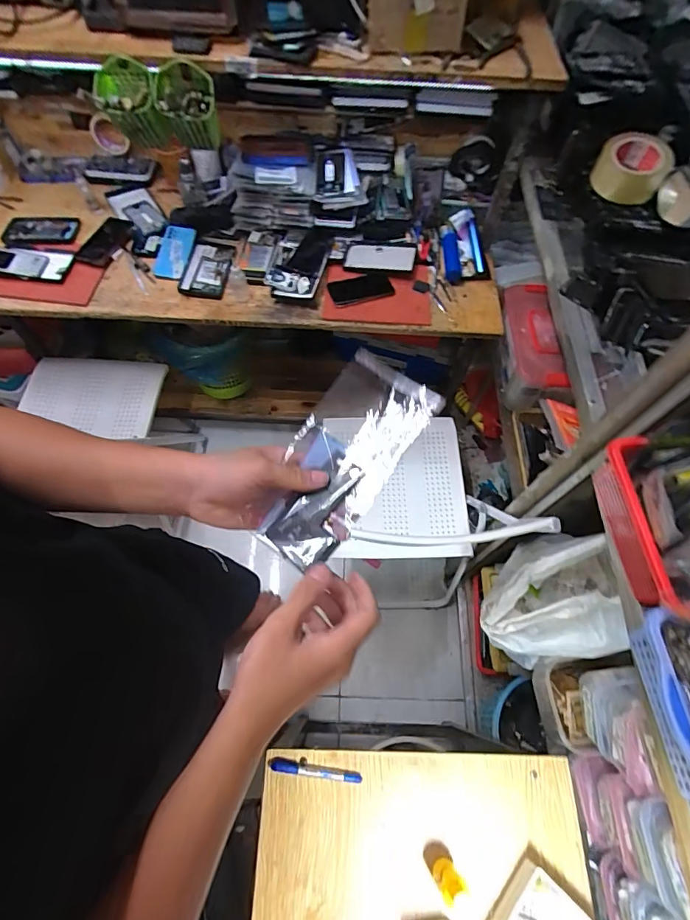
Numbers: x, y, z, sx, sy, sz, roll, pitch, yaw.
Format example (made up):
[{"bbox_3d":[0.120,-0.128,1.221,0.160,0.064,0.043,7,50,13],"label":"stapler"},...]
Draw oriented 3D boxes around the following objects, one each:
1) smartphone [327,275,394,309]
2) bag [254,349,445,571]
[{"bbox_3d":[0.040,-0.433,1.125,0.157,0.013,0.081,-16,79,-6],"label":"smartphone"},{"bbox_3d":[0.001,0.000,0.424,0.097,0.021,0.206,28,80,11],"label":"bag"}]

